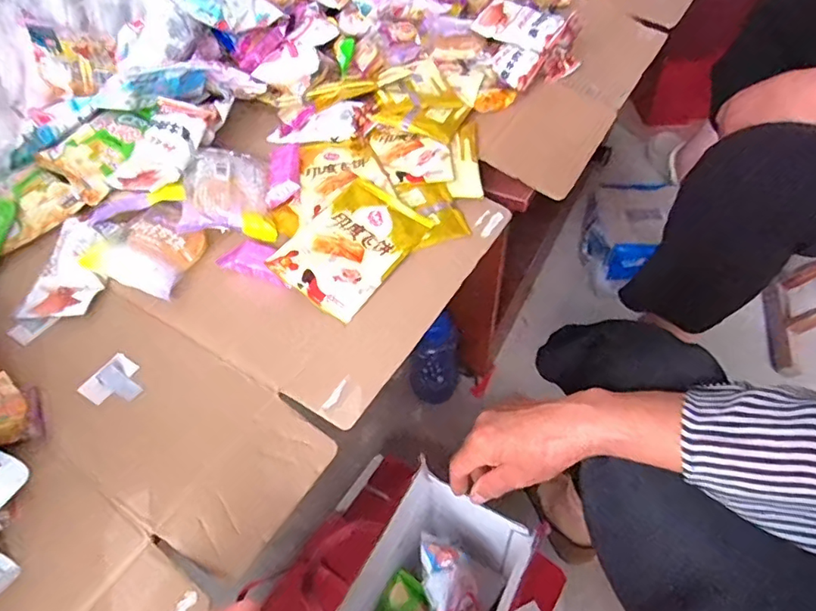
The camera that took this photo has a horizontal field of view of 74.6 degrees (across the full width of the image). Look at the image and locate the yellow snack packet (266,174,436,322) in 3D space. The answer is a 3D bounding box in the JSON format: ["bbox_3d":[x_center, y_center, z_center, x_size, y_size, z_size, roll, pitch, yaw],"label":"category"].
[{"bbox_3d":[-0.056,-0.065,0.556,0.102,0.029,0.154,28,58,25],"label":"yellow snack packet"}]

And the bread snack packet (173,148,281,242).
[{"bbox_3d":[-0.199,-0.124,0.595,0.089,0.045,0.118,-9,50,-2],"label":"bread snack packet"}]

